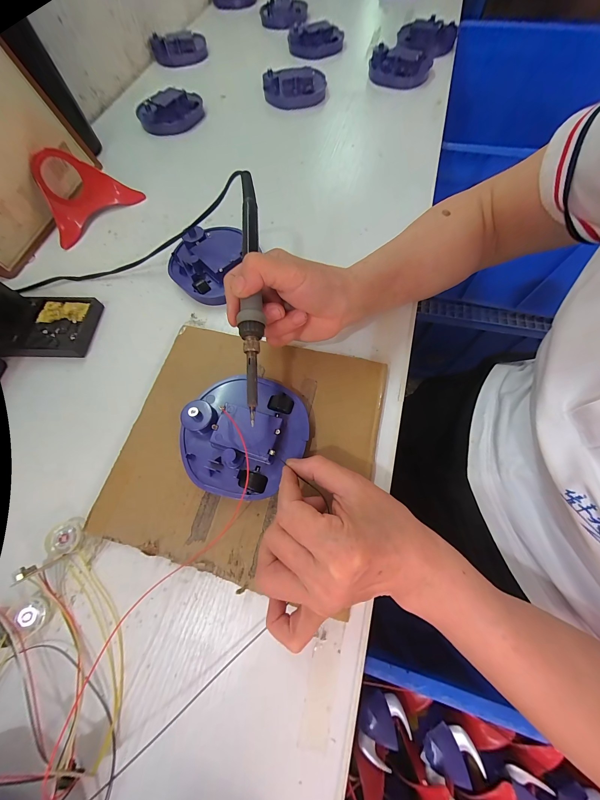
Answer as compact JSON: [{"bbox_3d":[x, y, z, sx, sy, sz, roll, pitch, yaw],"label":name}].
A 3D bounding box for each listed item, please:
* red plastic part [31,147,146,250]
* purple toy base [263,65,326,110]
[{"bbox_3d":[-0.300,-0.286,0.365,0.130,0.052,0.095,-42,73,-13],"label":"red plastic part"},{"bbox_3d":[-0.010,-0.567,0.488,0.111,0.034,0.103,1,68,2],"label":"purple toy base"}]

